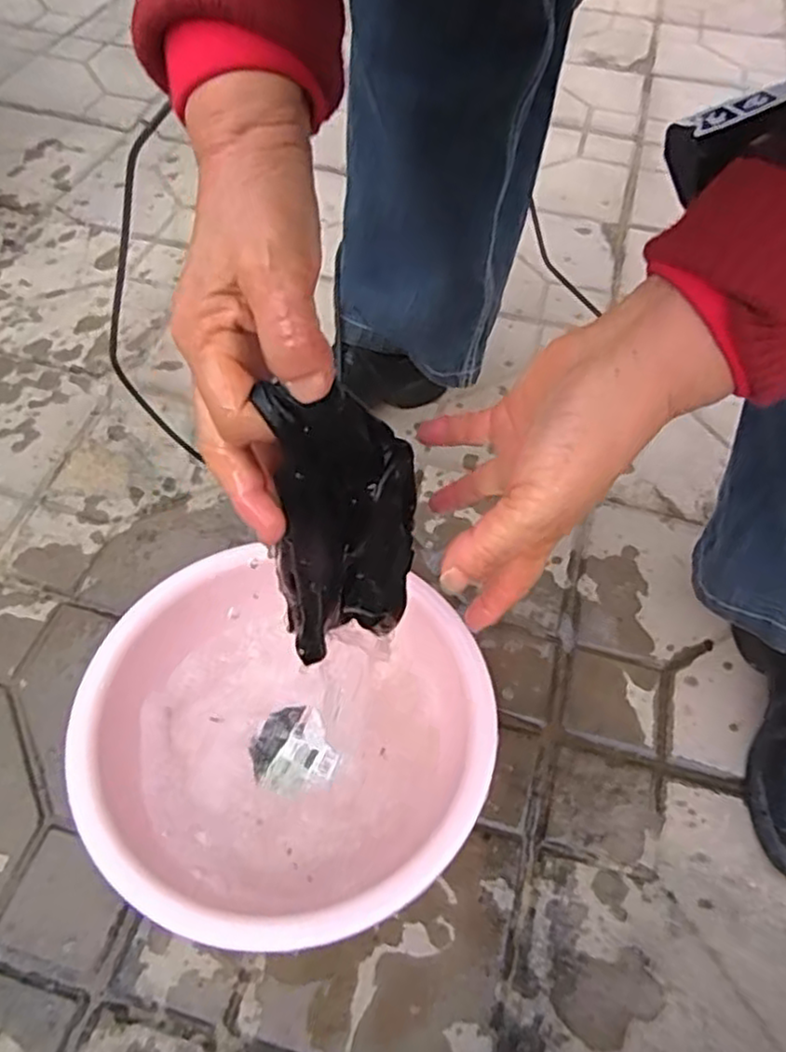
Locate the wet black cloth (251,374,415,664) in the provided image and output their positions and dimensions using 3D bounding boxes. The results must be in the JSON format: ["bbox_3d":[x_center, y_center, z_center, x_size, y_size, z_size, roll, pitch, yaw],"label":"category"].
[{"bbox_3d":[-0.020,0.004,0.322,0.065,0.158,0.018,-18,49,-14],"label":"wet black cloth"}]

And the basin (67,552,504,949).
[{"bbox_3d":[-0.079,0.158,0.510,0.266,0.094,0.244,2,53,-3],"label":"basin"}]

